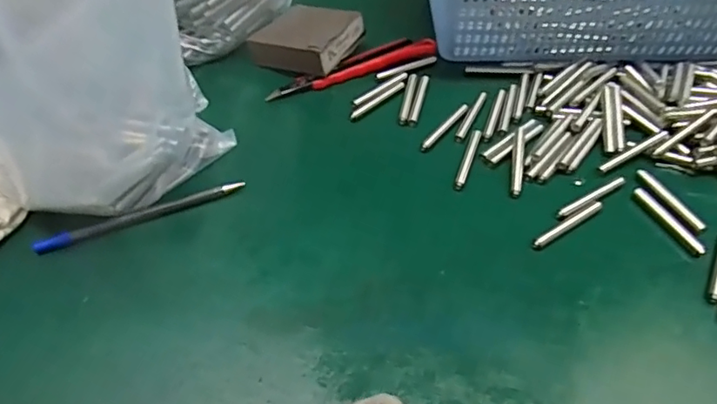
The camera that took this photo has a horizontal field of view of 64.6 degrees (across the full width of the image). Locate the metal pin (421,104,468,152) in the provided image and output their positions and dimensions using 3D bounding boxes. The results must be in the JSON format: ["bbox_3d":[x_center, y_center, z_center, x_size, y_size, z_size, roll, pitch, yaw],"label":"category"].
[{"bbox_3d":[0.067,-0.059,0.438,0.007,0.005,0.059,30,56,25],"label":"metal pin"}]

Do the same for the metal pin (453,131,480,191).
[{"bbox_3d":[0.081,-0.033,0.417,0.007,0.006,0.061,15,51,15],"label":"metal pin"}]

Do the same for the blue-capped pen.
[{"bbox_3d":[-0.149,0.009,0.391,0.139,0.011,0.011,-18,50,-13],"label":"blue-capped pen"}]

